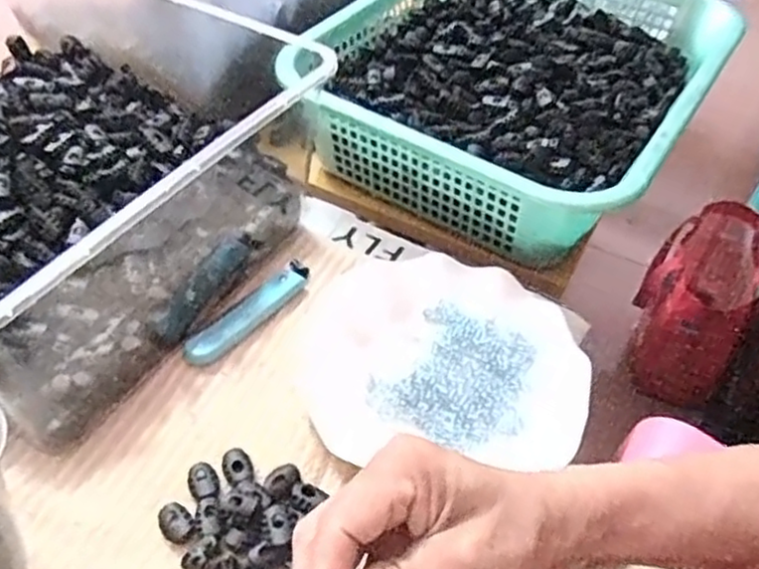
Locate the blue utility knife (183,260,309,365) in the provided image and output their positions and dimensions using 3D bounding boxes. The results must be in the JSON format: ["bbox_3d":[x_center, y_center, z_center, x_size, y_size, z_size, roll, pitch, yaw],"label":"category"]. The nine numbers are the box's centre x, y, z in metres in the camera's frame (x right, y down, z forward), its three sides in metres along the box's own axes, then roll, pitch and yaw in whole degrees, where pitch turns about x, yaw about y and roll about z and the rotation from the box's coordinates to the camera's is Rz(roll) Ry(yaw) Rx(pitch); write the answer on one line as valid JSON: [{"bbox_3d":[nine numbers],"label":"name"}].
[{"bbox_3d":[-0.089,0.018,0.489,0.023,0.008,0.108,33,53,24],"label":"blue utility knife"}]

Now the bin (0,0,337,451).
[{"bbox_3d":[-0.242,-0.097,0.496,0.349,0.136,0.343,23,49,16],"label":"bin"}]

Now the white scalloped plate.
[{"bbox_3d":[0.042,0.042,0.471,0.180,0.018,0.160,5,47,0],"label":"white scalloped plate"}]

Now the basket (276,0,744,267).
[{"bbox_3d":[0.124,-0.186,0.635,0.305,0.090,0.383,27,51,19],"label":"basket"}]

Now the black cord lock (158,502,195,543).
[{"bbox_3d":[-0.112,0.131,0.385,0.017,0.007,0.022,-27,54,-26],"label":"black cord lock"}]

